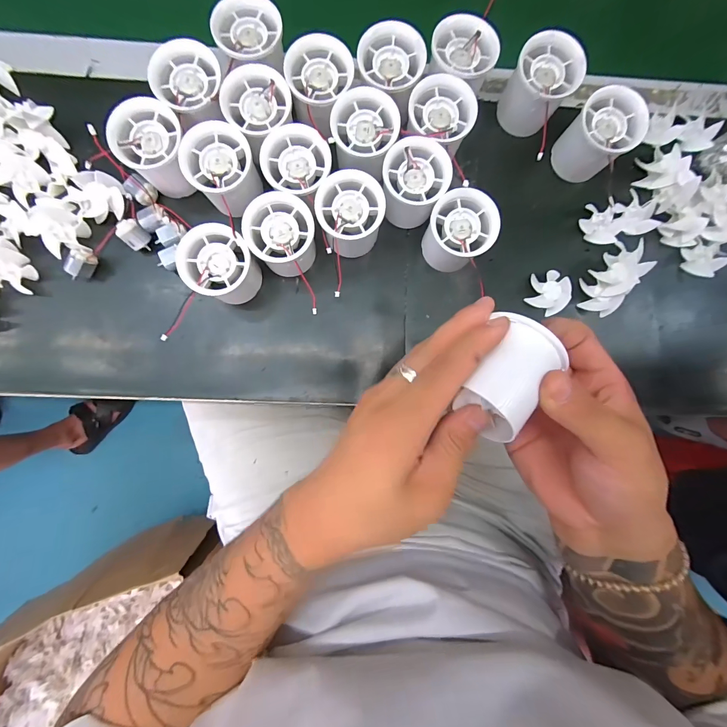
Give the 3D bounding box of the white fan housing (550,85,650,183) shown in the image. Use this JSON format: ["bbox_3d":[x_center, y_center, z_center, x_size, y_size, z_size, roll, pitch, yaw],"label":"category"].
[{"bbox_3d":[0.212,-0.206,0.307,0.054,0.052,0.056,-33,90,-3],"label":"white fan housing"}]

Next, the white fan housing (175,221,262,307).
[{"bbox_3d":[-0.121,-0.084,0.289,0.058,0.051,0.055,0,87,-3],"label":"white fan housing"}]

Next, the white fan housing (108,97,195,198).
[{"bbox_3d":[-0.175,-0.183,0.289,0.054,0.053,0.053,0,87,-3],"label":"white fan housing"}]

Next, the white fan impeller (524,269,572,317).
[{"bbox_3d":[0.179,-0.070,0.320,0.039,0.012,0.040,0,87,-3],"label":"white fan impeller"}]

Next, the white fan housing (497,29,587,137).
[{"bbox_3d":[0.158,-0.251,0.303,0.056,0.047,0.060,31,88,-1],"label":"white fan housing"}]

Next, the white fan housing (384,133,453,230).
[{"bbox_3d":[0.043,-0.159,0.297,0.054,0.048,0.054,0,87,-3],"label":"white fan housing"}]

